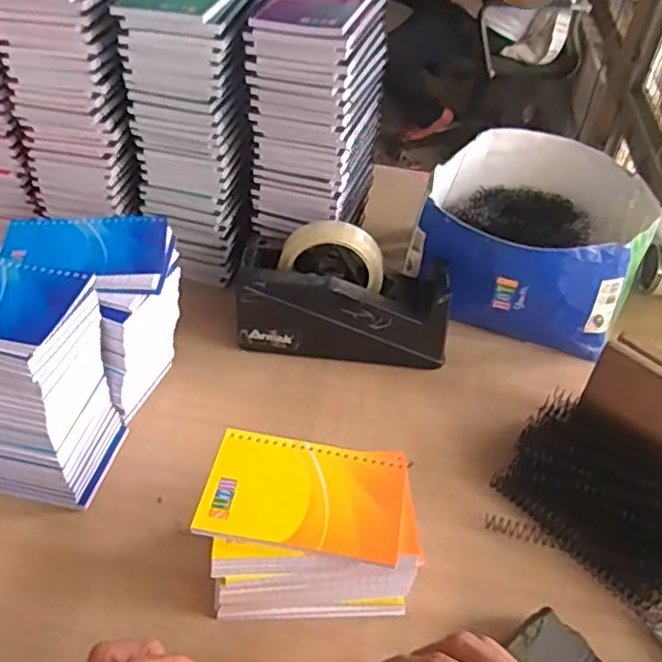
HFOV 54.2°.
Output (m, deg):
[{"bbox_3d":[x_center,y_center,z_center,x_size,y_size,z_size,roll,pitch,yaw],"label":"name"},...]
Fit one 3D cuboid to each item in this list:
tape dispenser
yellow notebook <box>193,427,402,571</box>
[{"bbox_3d":[0.011,-0.034,0.636,0.202,0.125,0.086,1,43,-3],"label":"tape dispenser"},{"bbox_3d":[-0.017,0.109,0.441,0.131,0.009,0.085,9,43,5],"label":"yellow notebook"}]

